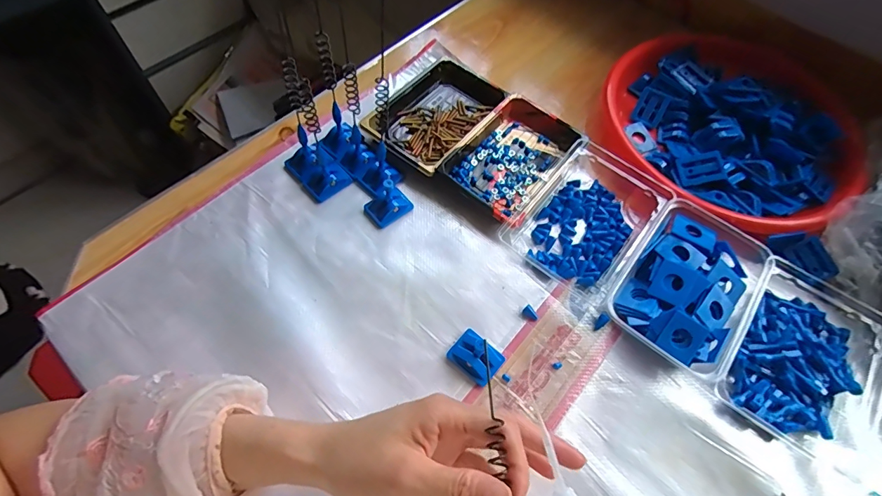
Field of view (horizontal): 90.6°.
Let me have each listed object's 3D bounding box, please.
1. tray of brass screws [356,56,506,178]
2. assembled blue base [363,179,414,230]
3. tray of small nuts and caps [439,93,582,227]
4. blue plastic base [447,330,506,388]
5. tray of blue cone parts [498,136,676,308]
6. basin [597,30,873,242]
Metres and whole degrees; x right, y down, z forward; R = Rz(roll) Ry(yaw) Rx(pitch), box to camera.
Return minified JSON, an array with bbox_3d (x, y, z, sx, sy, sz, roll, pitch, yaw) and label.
[{"bbox_3d":[-0.004,-0.161,0.522,0.104,0.023,0.167,35,65,14],"label":"tray of brass screws"},{"bbox_3d":[-0.055,-0.047,0.453,0.045,0.028,0.031,-34,69,-20],"label":"assembled blue base"},{"bbox_3d":[0.082,-0.105,0.494,0.104,0.031,0.160,35,64,14],"label":"tray of small nuts and caps"},{"bbox_3d":[0.032,0.095,0.386,0.043,0.016,0.033,39,65,16],"label":"blue plastic base"},{"bbox_3d":[0.162,-0.039,0.464,0.120,0.033,0.173,37,65,15],"label":"tray of blue cone parts"},{"bbox_3d":[0.350,-0.153,0.528,0.275,0.052,0.289,2,61,-3],"label":"basin"}]

